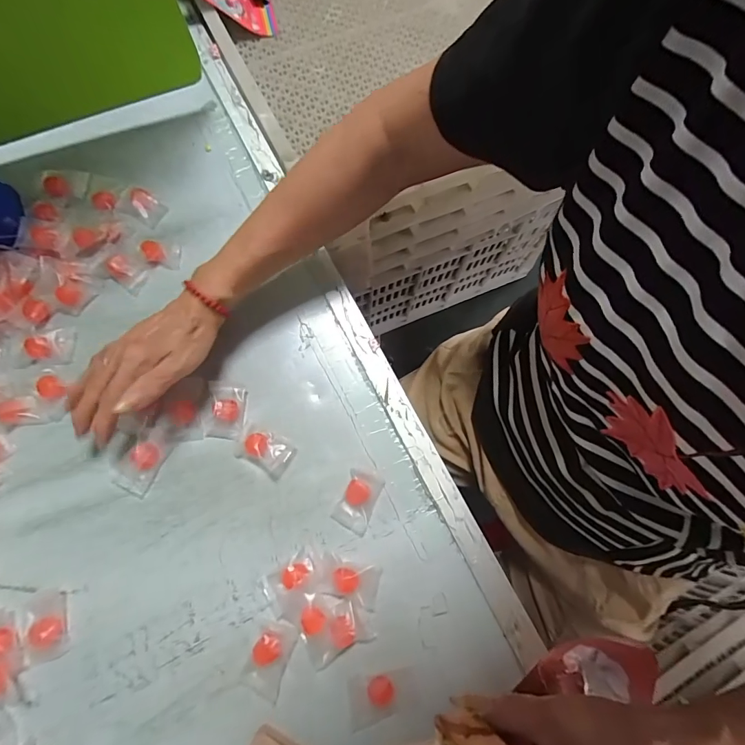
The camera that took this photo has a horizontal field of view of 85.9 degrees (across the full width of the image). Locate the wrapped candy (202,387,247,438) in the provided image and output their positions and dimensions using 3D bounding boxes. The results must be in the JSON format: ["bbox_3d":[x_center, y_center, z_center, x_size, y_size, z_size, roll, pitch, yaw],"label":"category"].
[{"bbox_3d":[-0.138,0.036,0.368,0.037,0.014,0.045,2,73,-1],"label":"wrapped candy"}]

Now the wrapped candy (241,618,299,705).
[{"bbox_3d":[-0.082,0.226,0.316,0.030,0.010,0.054,20,74,4],"label":"wrapped candy"}]

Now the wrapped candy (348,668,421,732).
[{"bbox_3d":[0.008,0.251,0.312,0.055,0.010,0.032,-12,74,-5],"label":"wrapped candy"}]

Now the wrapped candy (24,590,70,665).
[{"bbox_3d":[-0.258,0.200,0.314,0.029,0.016,0.049,-11,74,-5],"label":"wrapped candy"}]

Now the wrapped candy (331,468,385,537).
[{"bbox_3d":[-0.012,0.114,0.356,0.031,0.012,0.050,23,74,5],"label":"wrapped candy"}]

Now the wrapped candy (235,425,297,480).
[{"bbox_3d":[-0.099,0.070,0.363,0.050,0.013,0.033,28,75,6],"label":"wrapped candy"}]

